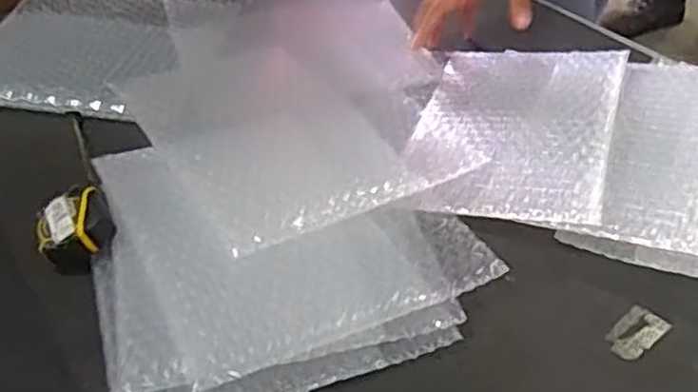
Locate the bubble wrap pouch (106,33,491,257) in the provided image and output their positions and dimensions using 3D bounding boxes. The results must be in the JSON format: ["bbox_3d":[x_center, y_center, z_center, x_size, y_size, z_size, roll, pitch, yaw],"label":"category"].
[{"bbox_3d":[-0.056,-0.068,0.650,0.236,0.012,0.277,-19,44,-28],"label":"bubble wrap pouch"}]

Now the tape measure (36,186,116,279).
[{"bbox_3d":[-0.211,0.026,0.569,0.057,0.036,0.068,-17,45,-17],"label":"tape measure"}]

